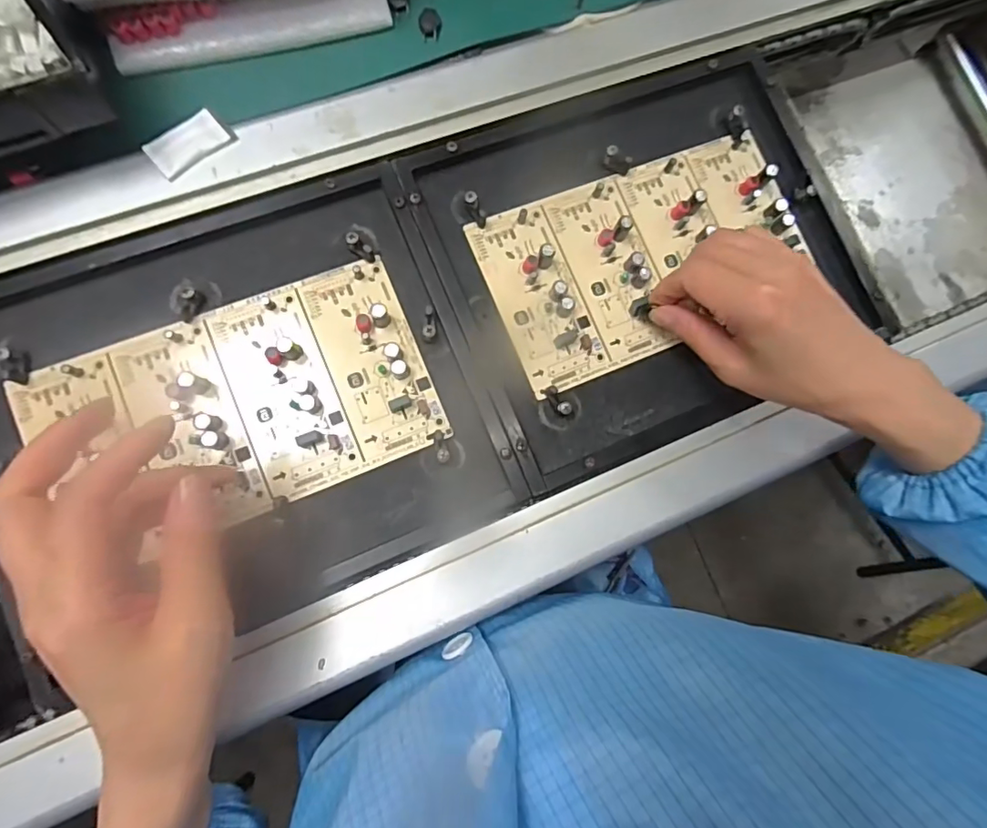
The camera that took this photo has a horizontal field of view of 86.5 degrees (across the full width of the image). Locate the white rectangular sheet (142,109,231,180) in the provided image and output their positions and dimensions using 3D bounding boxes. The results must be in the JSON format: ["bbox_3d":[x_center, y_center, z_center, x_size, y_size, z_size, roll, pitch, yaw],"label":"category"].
[{"bbox_3d":[-0.187,-0.165,0.320,0.045,0.006,0.024,-42,89,-12],"label":"white rectangular sheet"}]

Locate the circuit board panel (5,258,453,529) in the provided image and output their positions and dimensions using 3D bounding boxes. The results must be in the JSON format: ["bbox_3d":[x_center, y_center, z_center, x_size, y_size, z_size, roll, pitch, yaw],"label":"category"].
[{"bbox_3d":[-0.147,-0.004,0.307,0.213,0.017,0.119,-22,85,-11],"label":"circuit board panel"}]

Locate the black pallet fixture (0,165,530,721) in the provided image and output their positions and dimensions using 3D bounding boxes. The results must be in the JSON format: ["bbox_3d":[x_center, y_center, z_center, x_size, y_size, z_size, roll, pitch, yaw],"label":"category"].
[{"bbox_3d":[-0.147,0.000,0.306,0.275,0.023,0.232,-22,85,-11],"label":"black pallet fixture"}]

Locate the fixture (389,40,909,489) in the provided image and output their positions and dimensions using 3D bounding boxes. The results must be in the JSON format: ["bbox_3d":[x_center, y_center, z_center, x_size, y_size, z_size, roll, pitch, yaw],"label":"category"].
[{"bbox_3d":[0.107,-0.103,0.352,0.275,0.019,0.235,-21,87,-9],"label":"fixture"}]

